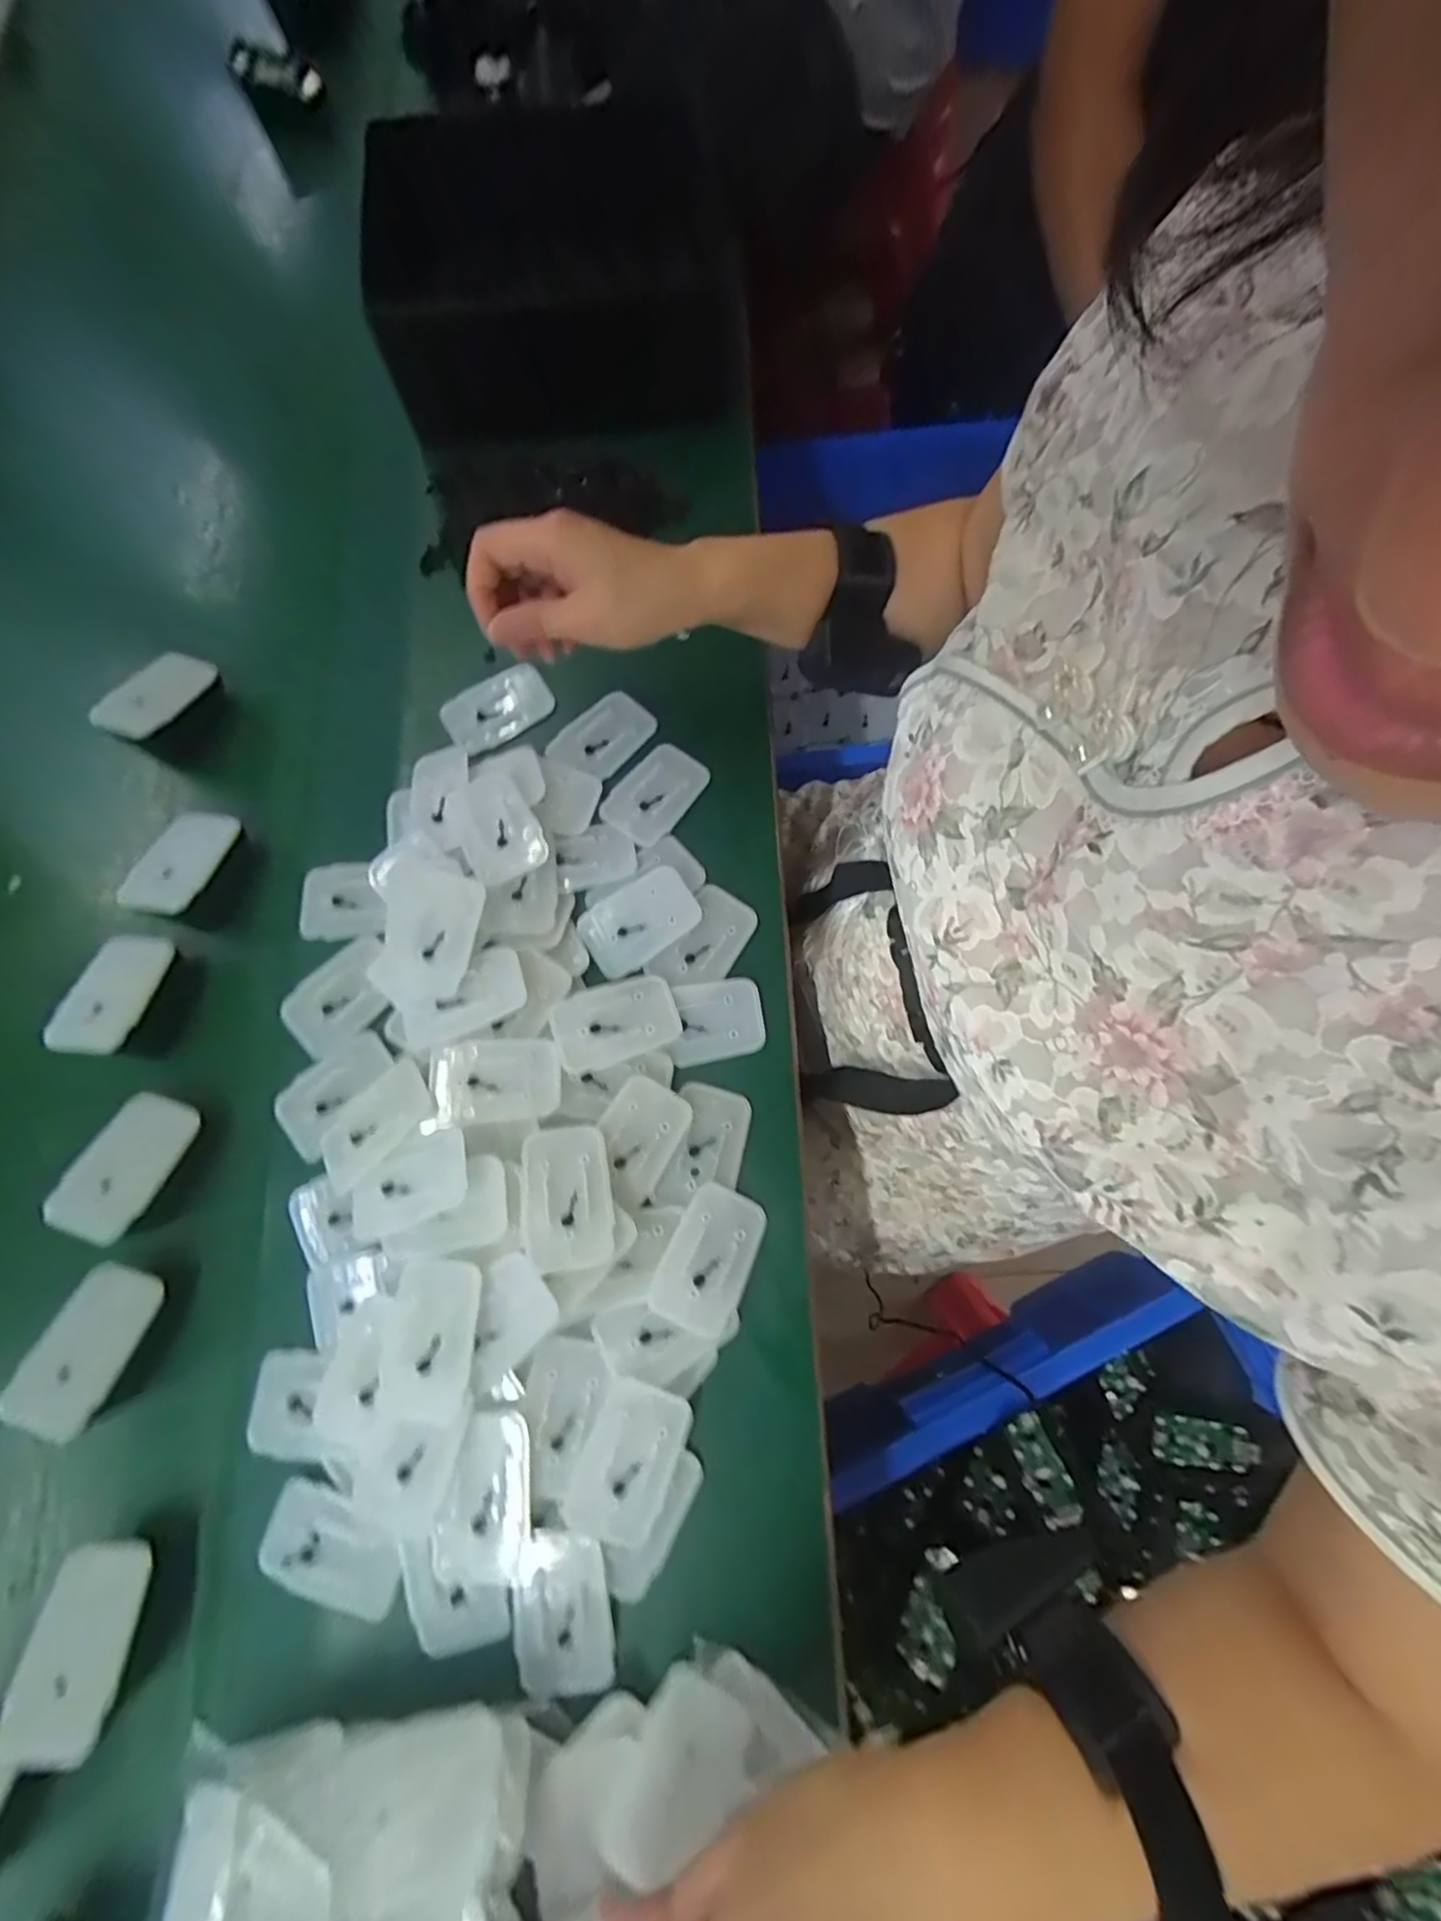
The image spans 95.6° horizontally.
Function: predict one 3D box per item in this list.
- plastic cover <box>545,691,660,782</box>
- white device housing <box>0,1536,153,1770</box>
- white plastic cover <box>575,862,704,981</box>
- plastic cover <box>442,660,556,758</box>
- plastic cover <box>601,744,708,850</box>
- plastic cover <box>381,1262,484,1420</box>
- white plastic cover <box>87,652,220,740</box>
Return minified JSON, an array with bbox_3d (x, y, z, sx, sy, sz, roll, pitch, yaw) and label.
[{"bbox_3d":[-0.078,-0.149,0.434,0.046,0.007,0.068,43,81,11],"label":"plastic cover"},{"bbox_3d":[-0.295,0.314,0.299,0.053,0.008,0.073,-6,58,3],"label":"white device housing"},{"bbox_3d":[-0.049,-0.025,0.391,0.069,0.004,0.046,-32,77,-6],"label":"white plastic cover"},{"bbox_3d":[-0.149,-0.169,0.435,0.071,0.011,0.041,-29,95,-1],"label":"plastic cover"},{"bbox_3d":[-0.042,-0.108,0.423,0.046,0.006,0.069,36,79,10],"label":"plastic cover"},{"bbox_3d":[-0.143,0.185,0.320,0.044,0.004,0.069,4,76,3],"label":"plastic cover"},{"bbox_3d":[-0.355,-0.167,0.413,0.030,0.017,0.072,50,55,-29],"label":"white plastic cover"}]

